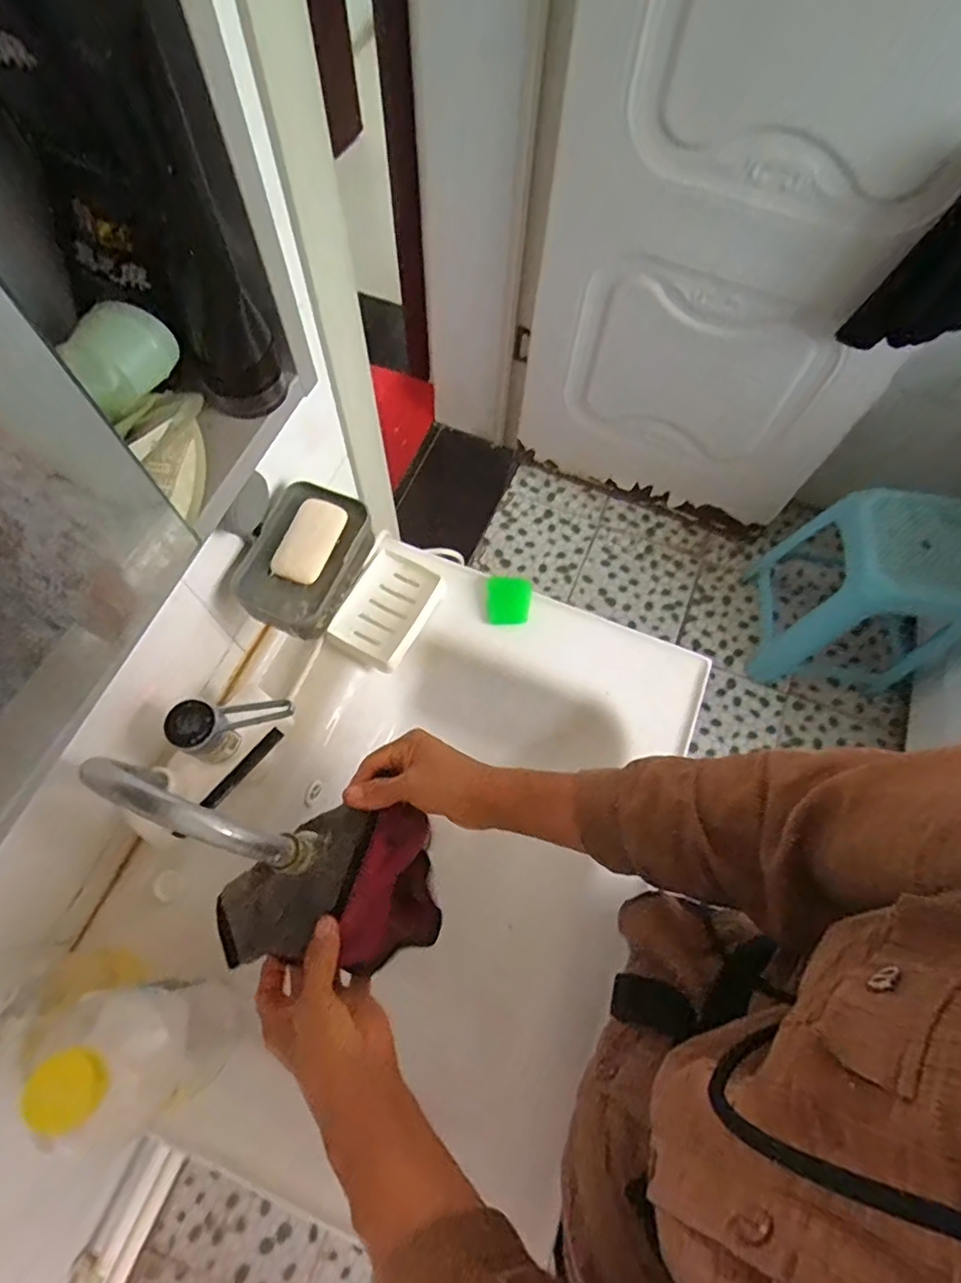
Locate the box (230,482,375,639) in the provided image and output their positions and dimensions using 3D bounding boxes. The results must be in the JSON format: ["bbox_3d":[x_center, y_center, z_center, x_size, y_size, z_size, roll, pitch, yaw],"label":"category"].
[{"bbox_3d":[-0.167,-0.076,0.574,0.090,0.045,0.140,24,69,8],"label":"box"}]

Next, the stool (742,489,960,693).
[{"bbox_3d":[0.876,-0.096,1.389,0.342,0.445,0.278,6,67,1],"label":"stool"}]

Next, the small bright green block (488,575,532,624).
[{"bbox_3d":[0.034,-0.048,0.690,0.049,0.014,0.054,0,67,-2],"label":"small bright green block"}]

